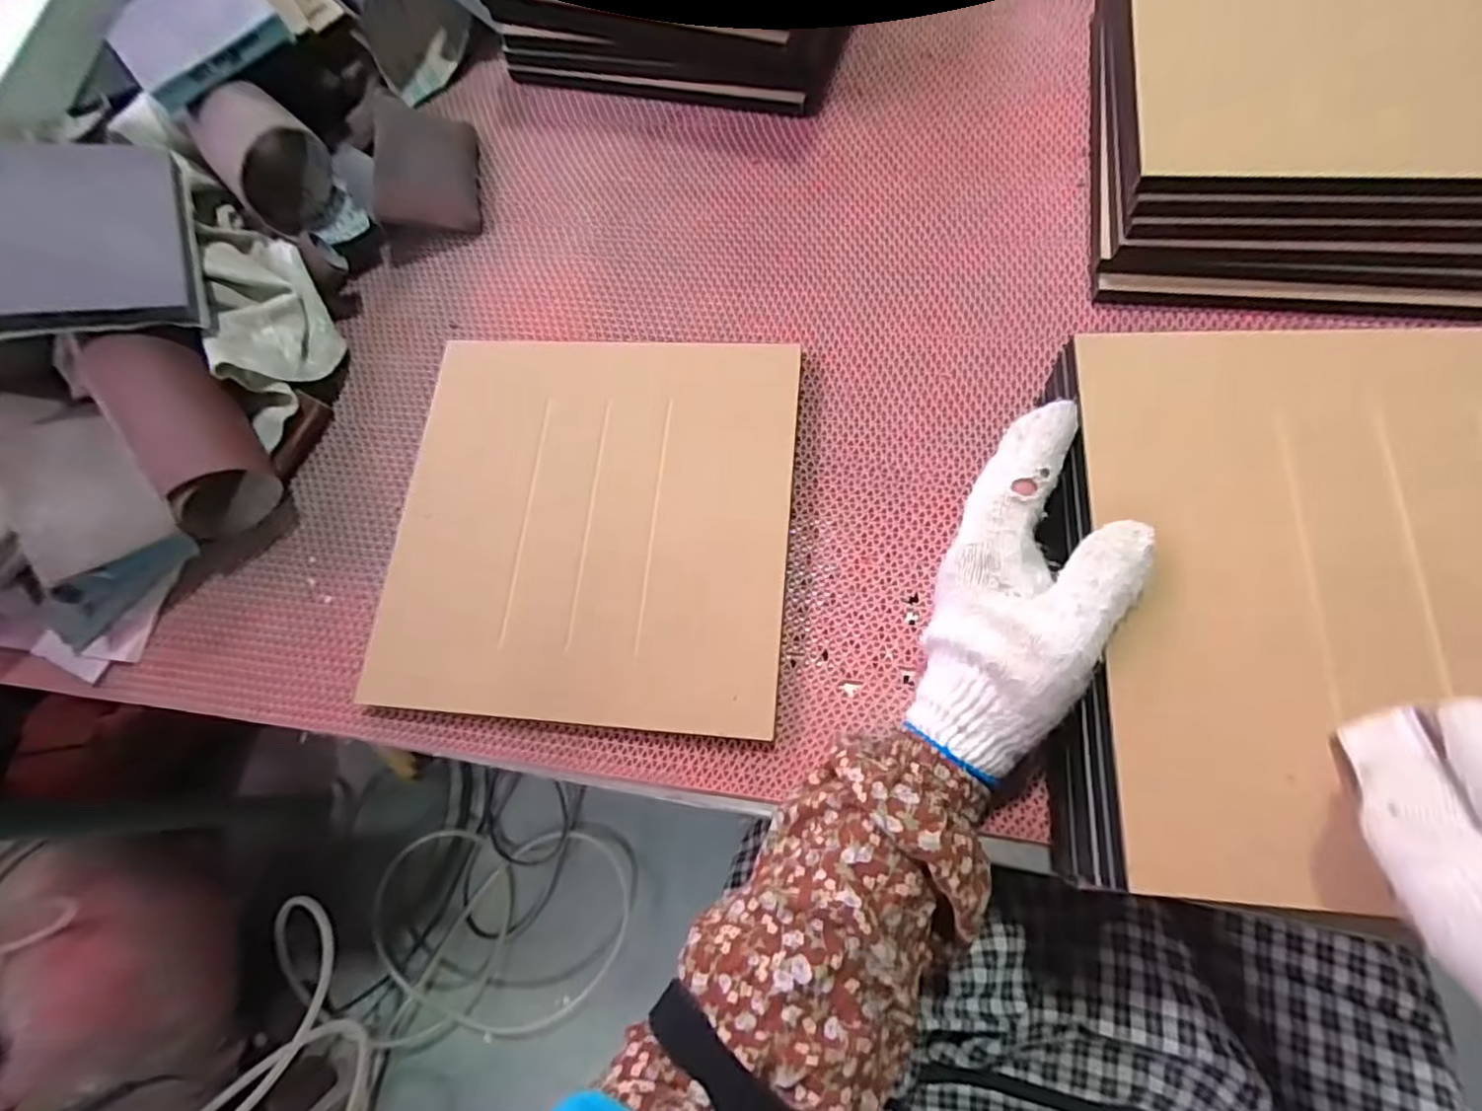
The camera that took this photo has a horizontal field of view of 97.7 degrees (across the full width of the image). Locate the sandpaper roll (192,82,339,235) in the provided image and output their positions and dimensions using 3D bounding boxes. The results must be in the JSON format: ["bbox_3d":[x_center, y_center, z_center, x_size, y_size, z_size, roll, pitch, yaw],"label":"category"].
[{"bbox_3d":[-0.330,-0.278,0.448,0.072,0.061,0.068,42,77,14],"label":"sandpaper roll"}]

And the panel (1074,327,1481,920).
[{"bbox_3d":[0.271,0.012,0.261,0.234,0.010,0.238,0,74,10],"label":"panel"}]

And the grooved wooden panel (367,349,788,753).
[{"bbox_3d":[-0.092,-0.022,0.395,0.240,0.010,0.237,4,74,6],"label":"grooved wooden panel"}]

